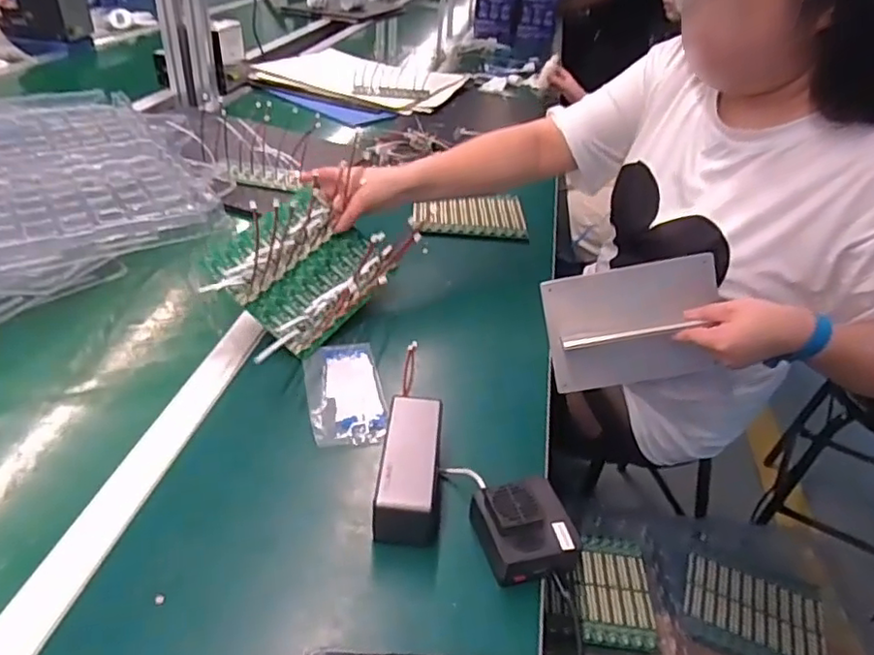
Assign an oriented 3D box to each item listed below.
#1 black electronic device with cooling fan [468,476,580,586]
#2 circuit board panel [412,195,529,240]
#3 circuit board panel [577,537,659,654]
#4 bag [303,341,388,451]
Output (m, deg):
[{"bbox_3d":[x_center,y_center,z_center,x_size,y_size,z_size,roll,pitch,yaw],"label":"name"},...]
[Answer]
[{"bbox_3d":[0.075,0.171,0.519,0.073,0.043,0.075,-6,37,-15],"label":"black electronic device with cooling fan"},{"bbox_3d":[0.056,-0.193,1.035,0.185,0.018,0.143,5,35,-1],"label":"circuit board panel"},{"bbox_3d":[0.261,0.385,0.901,0.104,0.010,0.178,7,35,2],"label":"circuit board panel"},{"bbox_3d":[-0.101,0.070,0.671,0.081,0.004,0.162,-5,37,-14],"label":"bag"}]

